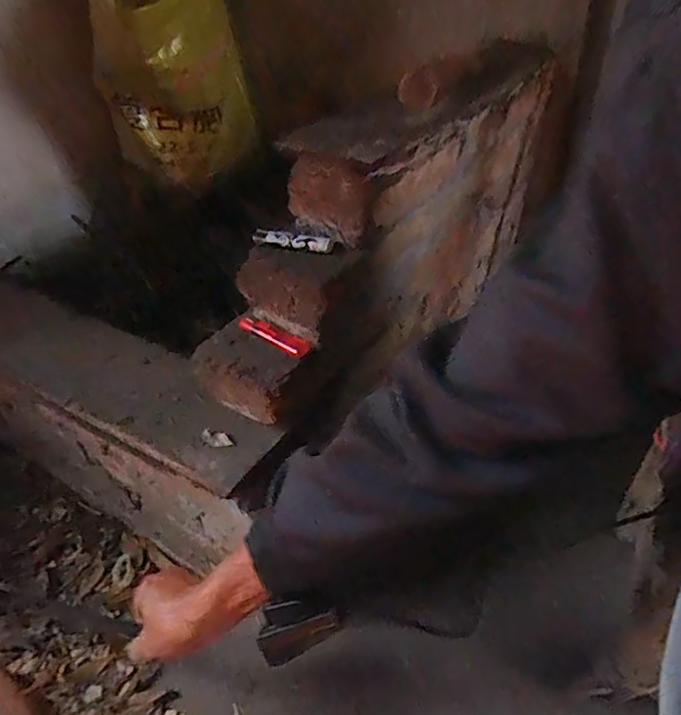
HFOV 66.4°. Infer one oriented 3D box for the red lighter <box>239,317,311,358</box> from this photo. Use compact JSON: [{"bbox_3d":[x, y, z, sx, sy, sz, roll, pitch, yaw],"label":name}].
[{"bbox_3d":[-0.065,-0.022,0.517,0.081,0.011,0.021,25,47,29],"label":"red lighter"}]

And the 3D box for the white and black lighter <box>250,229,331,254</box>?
[{"bbox_3d":[-0.048,-0.118,0.521,0.081,0.010,0.018,5,40,9],"label":"white and black lighter"}]

